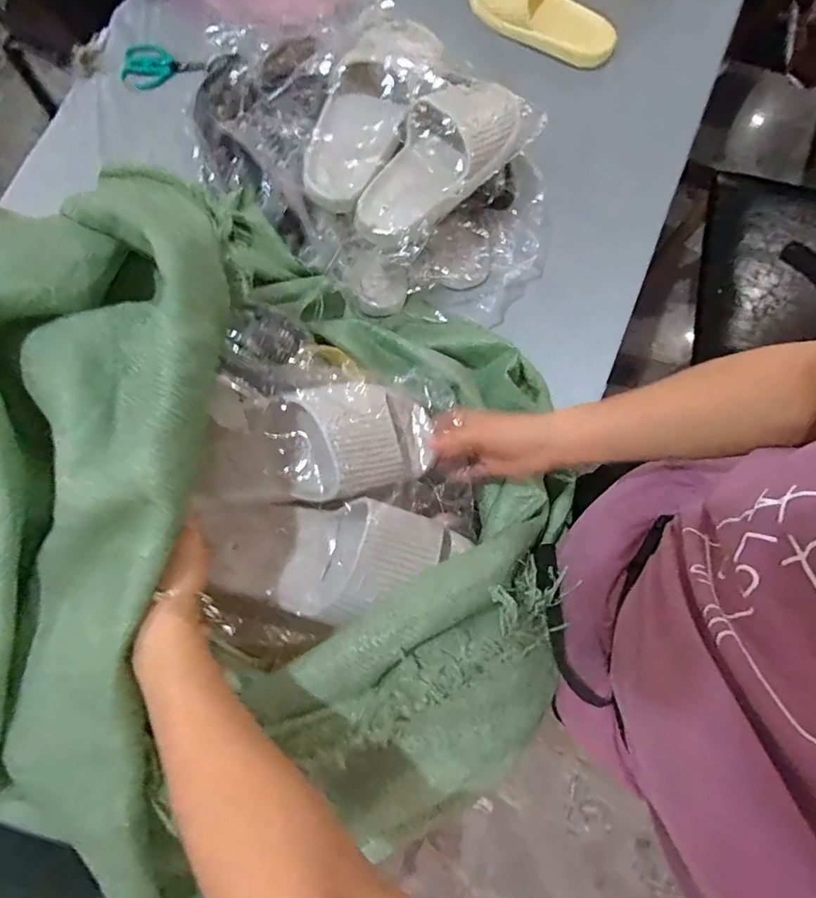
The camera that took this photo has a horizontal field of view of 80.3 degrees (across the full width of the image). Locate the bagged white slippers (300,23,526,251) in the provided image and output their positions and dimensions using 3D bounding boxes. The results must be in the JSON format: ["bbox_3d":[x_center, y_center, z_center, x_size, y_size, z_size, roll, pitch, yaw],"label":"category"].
[{"bbox_3d":[0.006,-0.379,0.565,0.192,0.081,0.263,41,82,9],"label":"bagged white slippers"}]

